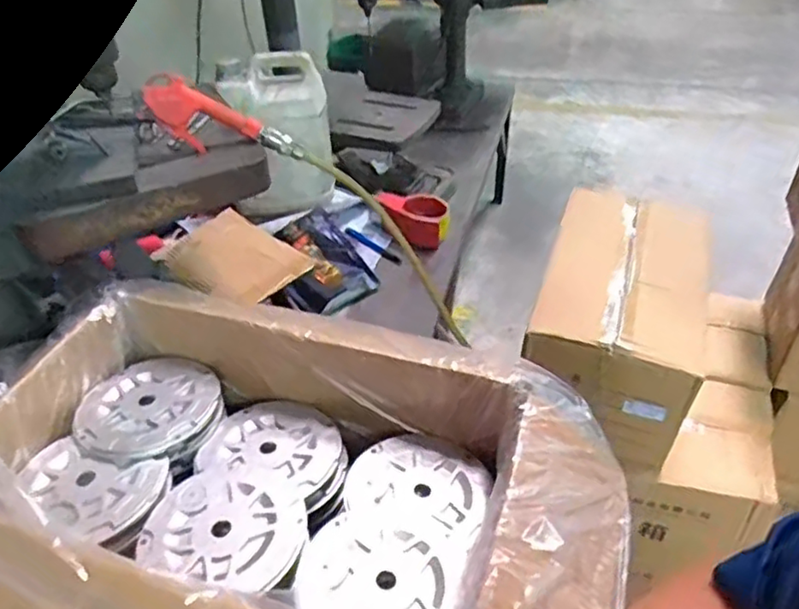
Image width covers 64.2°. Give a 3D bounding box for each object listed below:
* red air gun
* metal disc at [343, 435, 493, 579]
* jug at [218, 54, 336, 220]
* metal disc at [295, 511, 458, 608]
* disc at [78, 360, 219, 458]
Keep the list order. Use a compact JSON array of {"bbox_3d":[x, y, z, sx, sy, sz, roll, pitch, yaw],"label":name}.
[{"bbox_3d":[-0.195,-0.203,0.716,0.173,0.063,0.035,17,36,-20],"label":"red air gun"},{"bbox_3d":[0.018,0.166,0.581,0.131,0.018,0.114,19,45,23],"label":"metal disc"},{"bbox_3d":[-0.205,-0.296,1.117,0.169,0.272,0.099,3,40,6],"label":"jug"},{"bbox_3d":[-0.017,0.215,0.501,0.123,0.011,0.102,13,43,18],"label":"metal disc"},{"bbox_3d":[-0.256,0.102,0.645,0.136,0.007,0.128,-2,40,1],"label":"disc"}]

